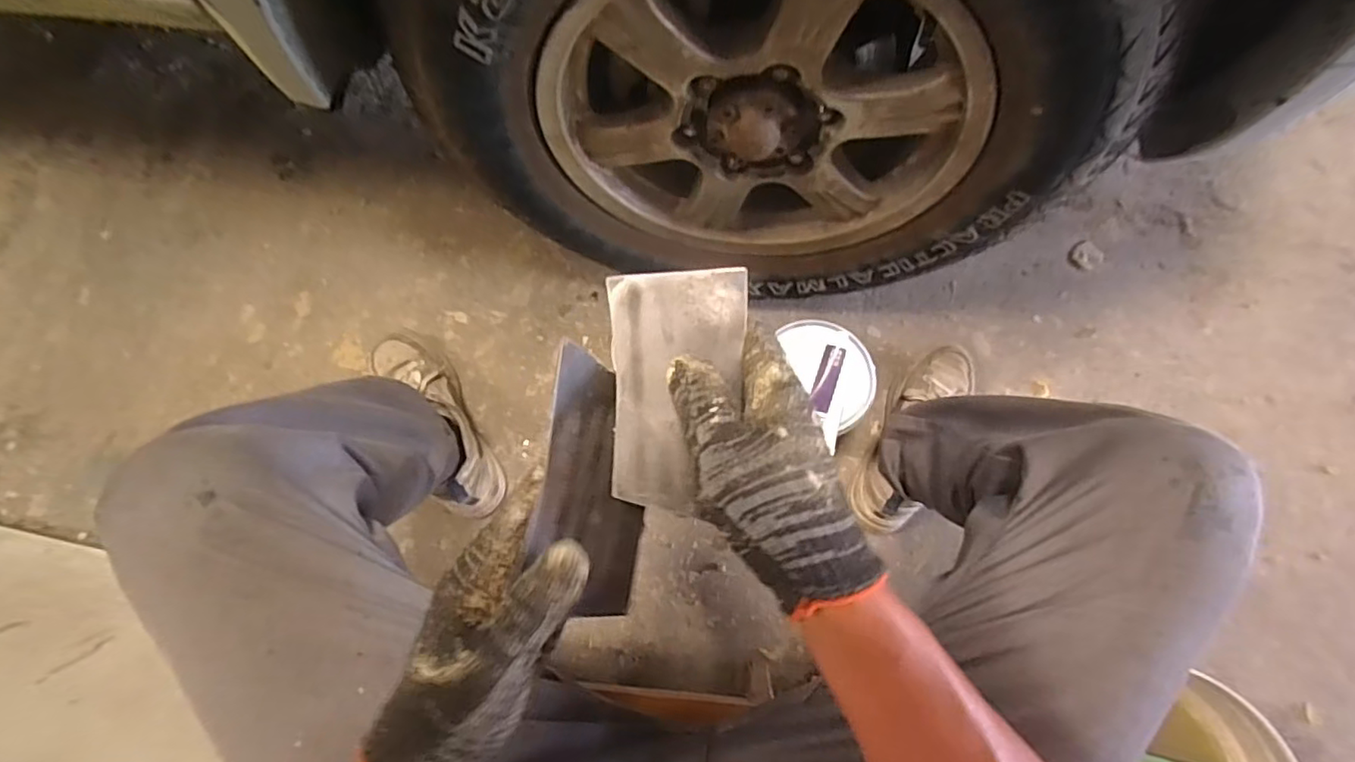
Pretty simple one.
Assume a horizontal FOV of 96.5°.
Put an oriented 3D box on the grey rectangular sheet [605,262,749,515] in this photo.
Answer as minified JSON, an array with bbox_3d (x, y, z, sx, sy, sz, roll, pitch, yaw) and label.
[{"bbox_3d":[0.001,0.005,0.307,0.068,0.004,0.119,-1,91,6],"label":"grey rectangular sheet"}]

